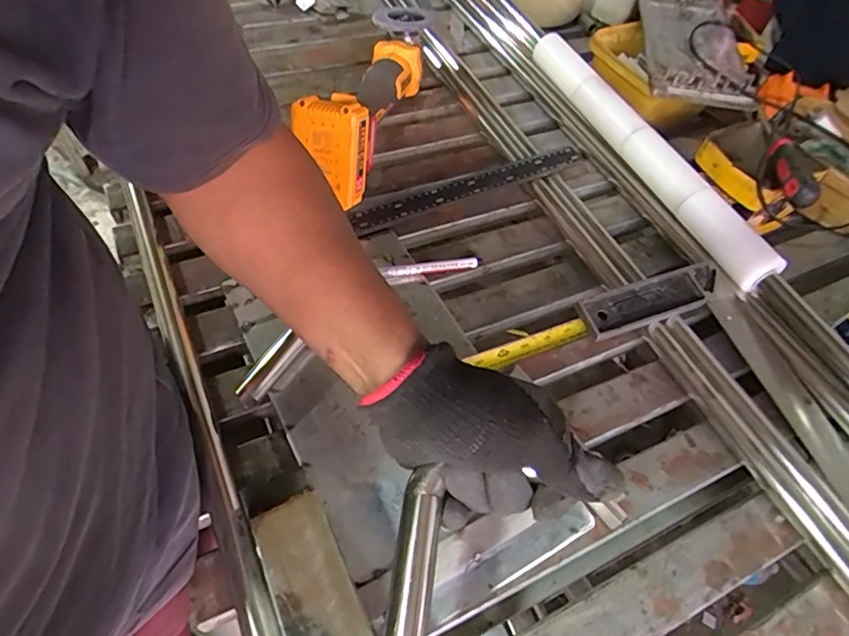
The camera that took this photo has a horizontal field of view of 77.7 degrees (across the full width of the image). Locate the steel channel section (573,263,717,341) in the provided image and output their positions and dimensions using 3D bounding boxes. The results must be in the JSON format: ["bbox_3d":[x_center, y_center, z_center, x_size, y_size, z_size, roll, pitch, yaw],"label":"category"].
[{"bbox_3d":[0.238,-0.020,0.553,0.166,0.018,0.048,-17,58,-18],"label":"steel channel section"}]

